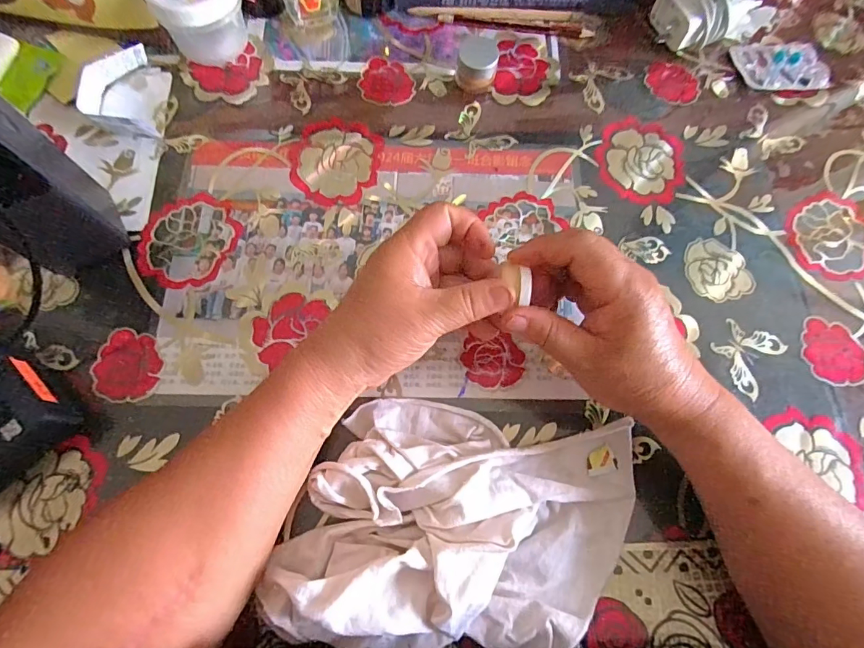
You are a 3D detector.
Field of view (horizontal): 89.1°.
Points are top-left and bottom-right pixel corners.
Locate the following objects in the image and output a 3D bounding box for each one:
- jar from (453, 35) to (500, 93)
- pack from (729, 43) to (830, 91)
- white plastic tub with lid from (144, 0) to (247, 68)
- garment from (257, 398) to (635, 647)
[{"bbox_3d":[0.038,-0.217,0.369,0.033,0.026,0.033,1,72,-2],"label":"jar"},{"bbox_3d":[0.314,-0.232,0.394,0.082,0.004,0.050,0,72,-2],"label":"pack"},{"bbox_3d":[-0.186,-0.250,0.354,0.053,0.056,0.055,1,72,-2],"label":"white plastic tub with lid"},{"bbox_3d":[0.017,0.117,0.250,0.206,0.044,0.140,9,72,1],"label":"garment"}]

